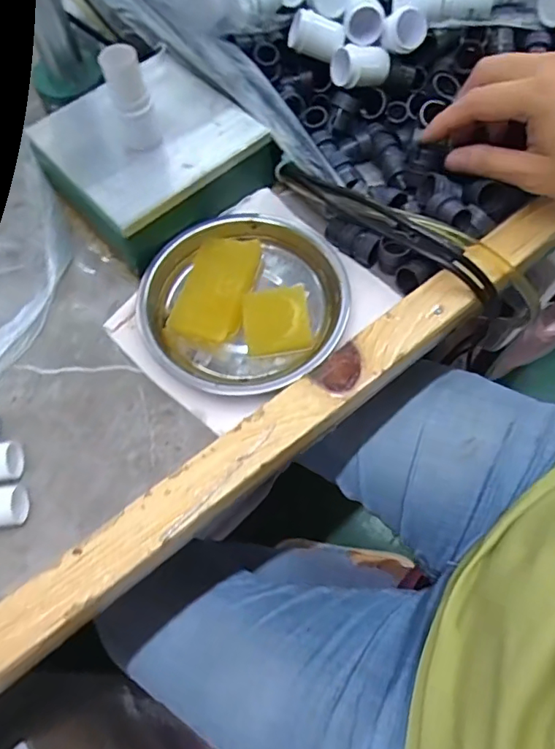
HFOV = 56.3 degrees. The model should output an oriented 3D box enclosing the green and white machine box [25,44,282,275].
[{"bbox_3d":[-0.089,-0.166,0.347,0.123,0.085,0.126,-40,69,-16],"label":"green and white machine box"}]

